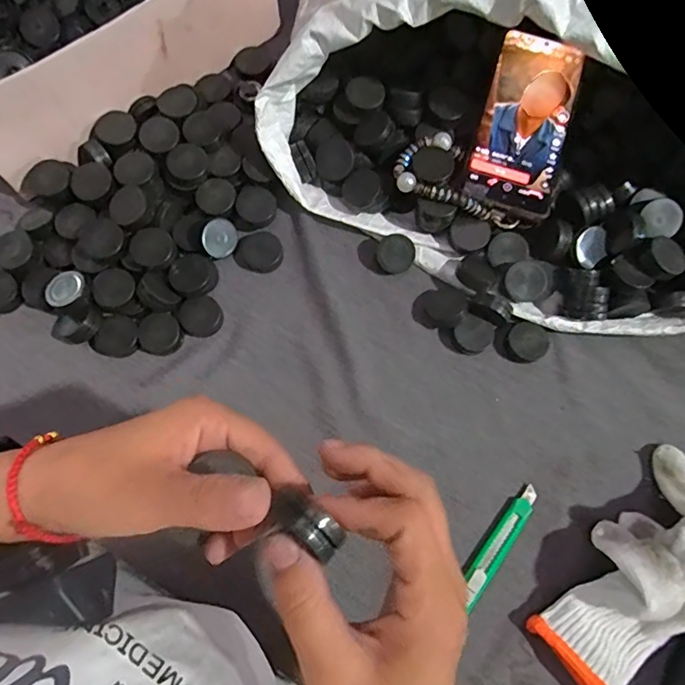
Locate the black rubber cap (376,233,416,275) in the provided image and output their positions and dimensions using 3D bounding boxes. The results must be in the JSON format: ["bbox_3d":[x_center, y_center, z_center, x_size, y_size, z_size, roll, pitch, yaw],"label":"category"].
[{"bbox_3d":[0.045,-0.074,0.412,0.032,0.007,0.031,-40,96,12],"label":"black rubber cap"}]

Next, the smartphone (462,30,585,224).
[{"bbox_3d":[0.152,-0.183,0.409,0.072,0.016,0.157,15,76,4],"label":"smartphone"}]

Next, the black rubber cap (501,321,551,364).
[{"bbox_3d":[0.151,0.001,0.402,0.034,0.010,0.034,0,75,0],"label":"black rubber cap"}]

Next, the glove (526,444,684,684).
[{"bbox_3d":[0.225,0.162,0.335,0.185,0.053,0.098,-42,79,-10],"label":"glove"}]

